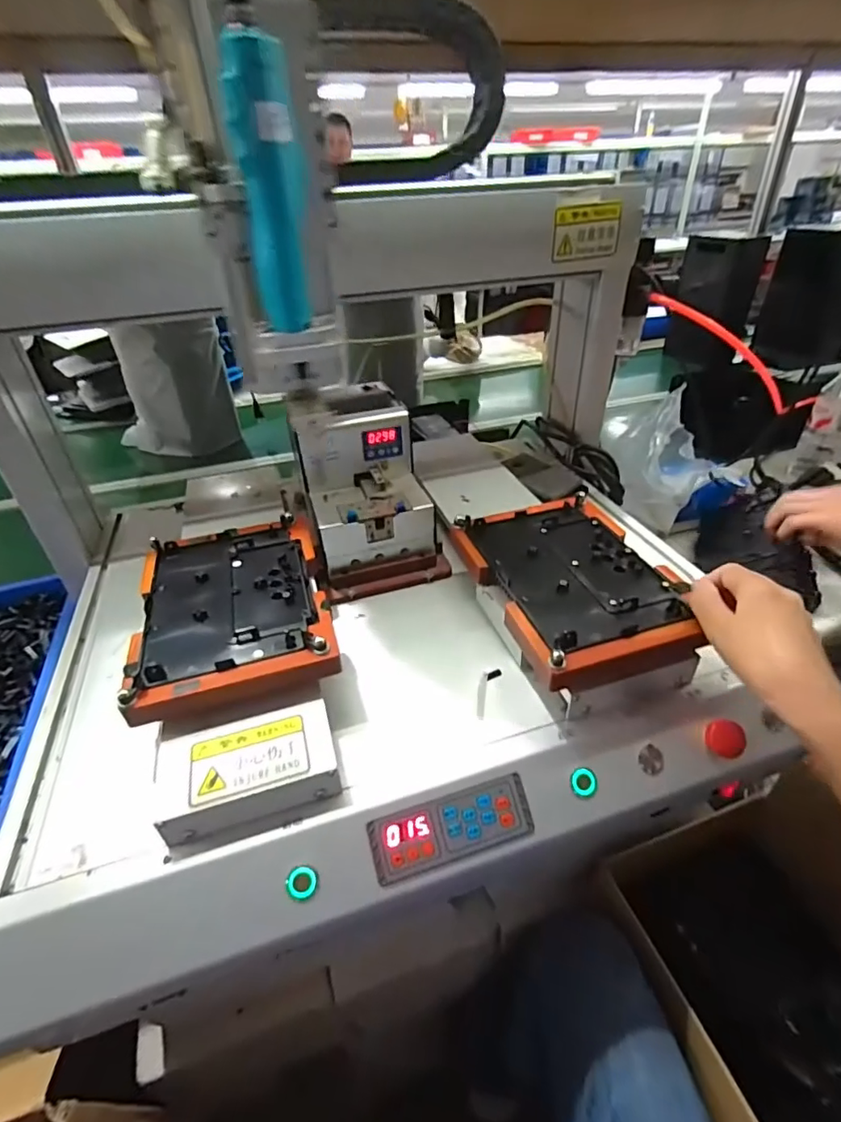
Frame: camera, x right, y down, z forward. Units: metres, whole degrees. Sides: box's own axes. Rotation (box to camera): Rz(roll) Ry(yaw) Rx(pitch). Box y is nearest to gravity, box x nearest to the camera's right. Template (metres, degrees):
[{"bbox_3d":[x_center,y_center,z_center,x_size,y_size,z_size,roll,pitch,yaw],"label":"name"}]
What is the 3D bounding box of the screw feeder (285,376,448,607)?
[{"bbox_3d":[-0.069,-0.091,0.591,0.137,0.159,0.212,-14,38,-14],"label":"screw feeder"}]

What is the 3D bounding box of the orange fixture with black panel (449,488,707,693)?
[{"bbox_3d":[0.134,0.015,0.469,0.160,0.030,0.210,-12,37,-12],"label":"orange fixture with black panel"}]

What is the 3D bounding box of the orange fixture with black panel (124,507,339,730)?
[{"bbox_3d":[-0.165,0.037,0.459,0.157,0.026,0.217,-12,37,-12],"label":"orange fixture with black panel"}]

